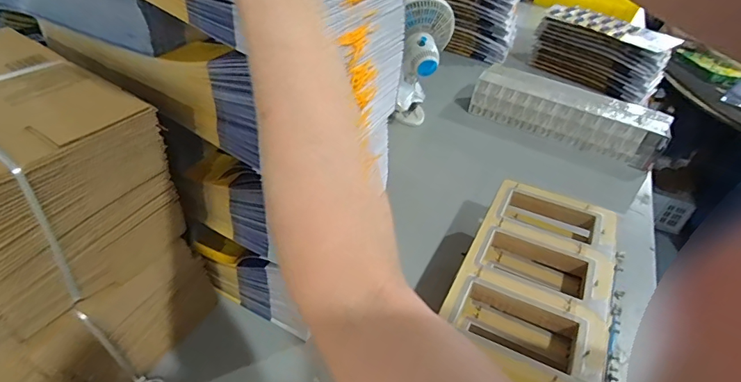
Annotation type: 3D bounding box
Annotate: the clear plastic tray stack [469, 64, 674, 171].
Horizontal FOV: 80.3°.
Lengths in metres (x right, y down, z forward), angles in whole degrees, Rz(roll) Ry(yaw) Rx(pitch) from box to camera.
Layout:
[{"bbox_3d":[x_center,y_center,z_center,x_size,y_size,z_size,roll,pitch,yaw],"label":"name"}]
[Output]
[{"bbox_3d":[0.568,-0.223,1.288,0.515,0.152,0.134,22,36,22],"label":"clear plastic tray stack"}]

